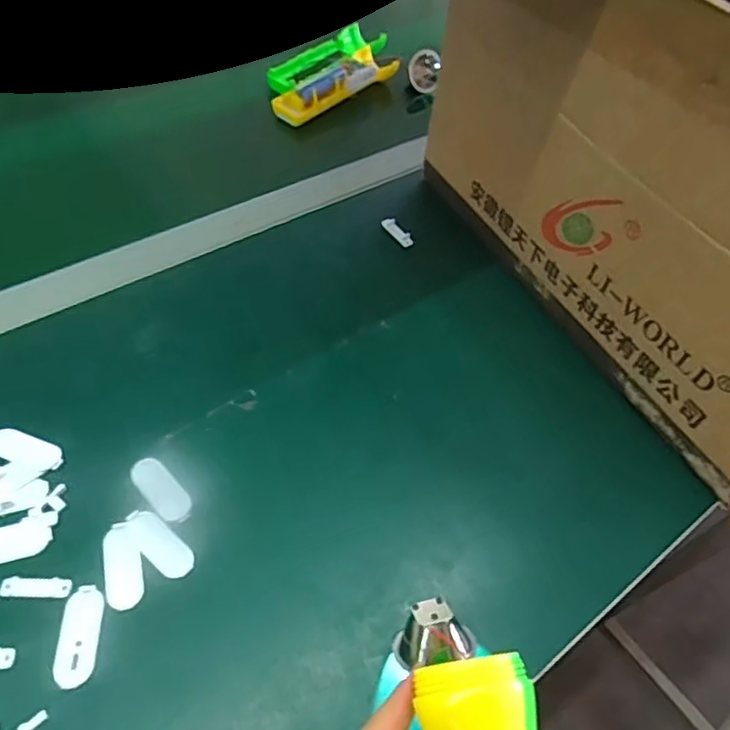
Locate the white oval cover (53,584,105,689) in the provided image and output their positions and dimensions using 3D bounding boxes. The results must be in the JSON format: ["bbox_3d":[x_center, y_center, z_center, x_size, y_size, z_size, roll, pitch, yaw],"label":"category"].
[{"bbox_3d":[-0.155,0.146,0.319,0.021,0.004,0.050,0,53,-7],"label":"white oval cover"}]

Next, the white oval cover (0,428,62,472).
[{"bbox_3d":[-0.216,0.054,0.373,0.048,0.007,0.020,19,53,8],"label":"white oval cover"}]

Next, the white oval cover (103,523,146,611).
[{"bbox_3d":[-0.141,0.117,0.343,0.020,0.006,0.048,-12,55,-15],"label":"white oval cover"}]

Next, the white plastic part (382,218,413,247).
[{"bbox_3d":[0.029,-0.121,0.531,0.014,0.004,0.036,-25,59,-23],"label":"white plastic part"}]

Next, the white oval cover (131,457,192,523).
[{"bbox_3d":[-0.127,0.077,0.368,0.046,0.009,0.020,39,59,21],"label":"white oval cover"}]

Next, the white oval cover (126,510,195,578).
[{"bbox_3d":[-0.123,0.106,0.351,0.050,0.005,0.020,34,57,18],"label":"white oval cover"}]

